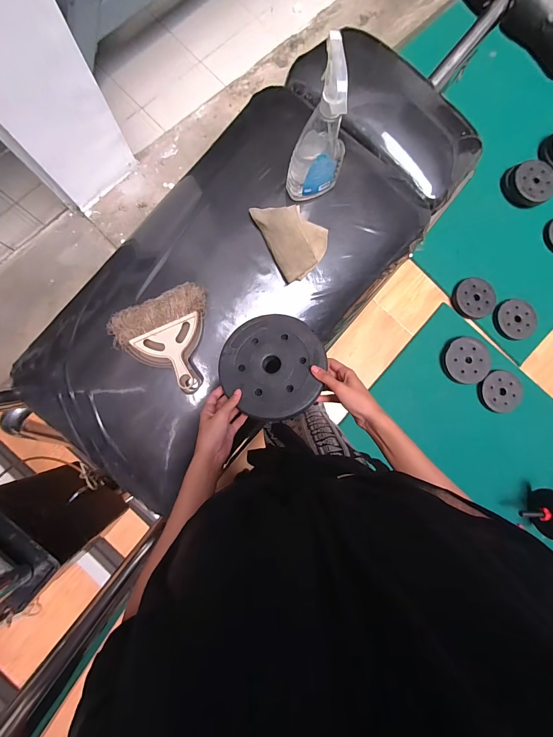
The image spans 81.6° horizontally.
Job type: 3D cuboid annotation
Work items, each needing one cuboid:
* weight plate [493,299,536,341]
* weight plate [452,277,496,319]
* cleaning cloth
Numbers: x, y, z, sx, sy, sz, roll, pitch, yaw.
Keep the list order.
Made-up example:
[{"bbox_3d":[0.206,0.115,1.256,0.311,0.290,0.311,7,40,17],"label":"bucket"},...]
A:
[{"bbox_3d":[1.023,-0.211,1.368,0.193,0.026,0.170,-3,84,-5],"label":"weight plate"},{"bbox_3d":[0.847,-0.305,1.368,0.175,0.041,0.179,0,84,-4],"label":"weight plate"},{"bbox_3d":[0.033,-0.251,0.591,0.102,0.050,0.146,-28,87,-7],"label":"cleaning cloth"}]

